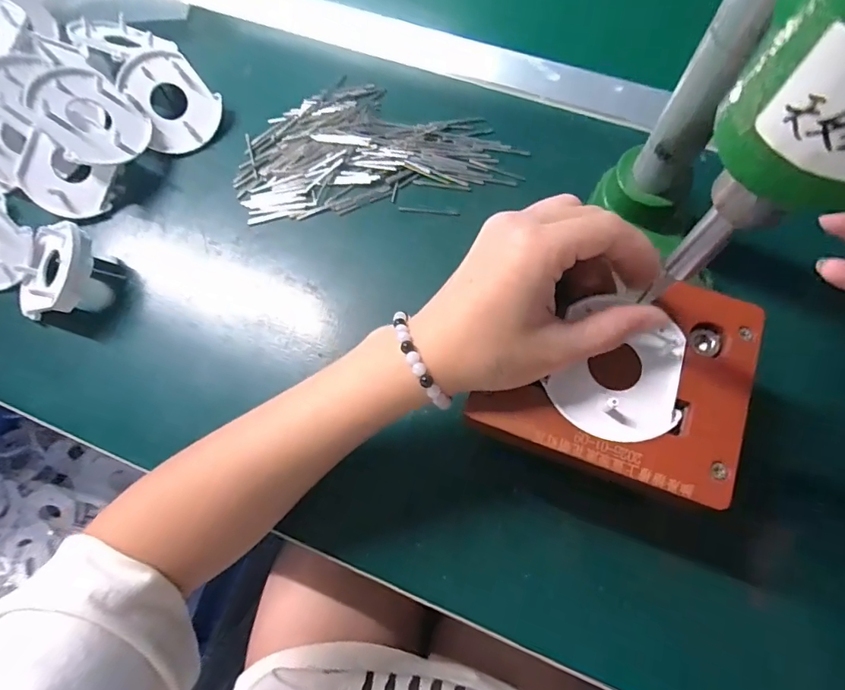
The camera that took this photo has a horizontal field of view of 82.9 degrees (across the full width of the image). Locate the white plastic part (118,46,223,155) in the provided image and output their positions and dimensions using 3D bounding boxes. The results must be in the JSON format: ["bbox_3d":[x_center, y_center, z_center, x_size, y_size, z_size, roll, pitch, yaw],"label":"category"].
[{"bbox_3d":[-0.188,-0.181,0.357,0.058,0.012,0.070,-41,103,-7],"label":"white plastic part"}]

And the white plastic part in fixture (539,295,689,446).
[{"bbox_3d":[0.092,0.010,0.226,0.059,0.006,0.069,11,72,6],"label":"white plastic part in fixture"}]

